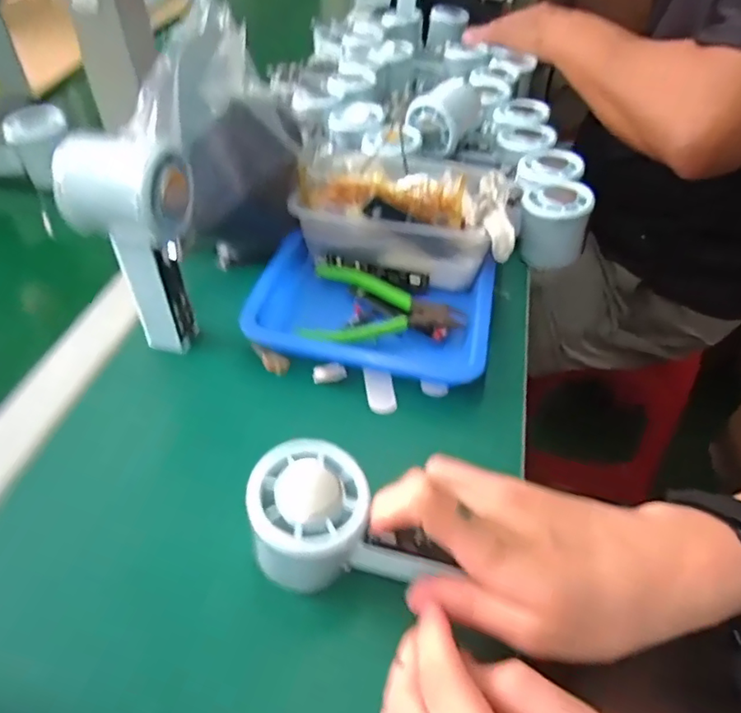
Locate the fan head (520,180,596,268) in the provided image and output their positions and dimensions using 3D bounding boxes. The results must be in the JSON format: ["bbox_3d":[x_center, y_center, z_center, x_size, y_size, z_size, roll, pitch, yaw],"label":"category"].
[{"bbox_3d":[0.157,-0.114,0.475,0.054,0.058,0.057,13,47,14],"label":"fan head"}]

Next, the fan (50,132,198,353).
[{"bbox_3d":[-0.144,-0.063,0.358,0.071,0.146,0.048,-4,45,-3],"label":"fan"}]

